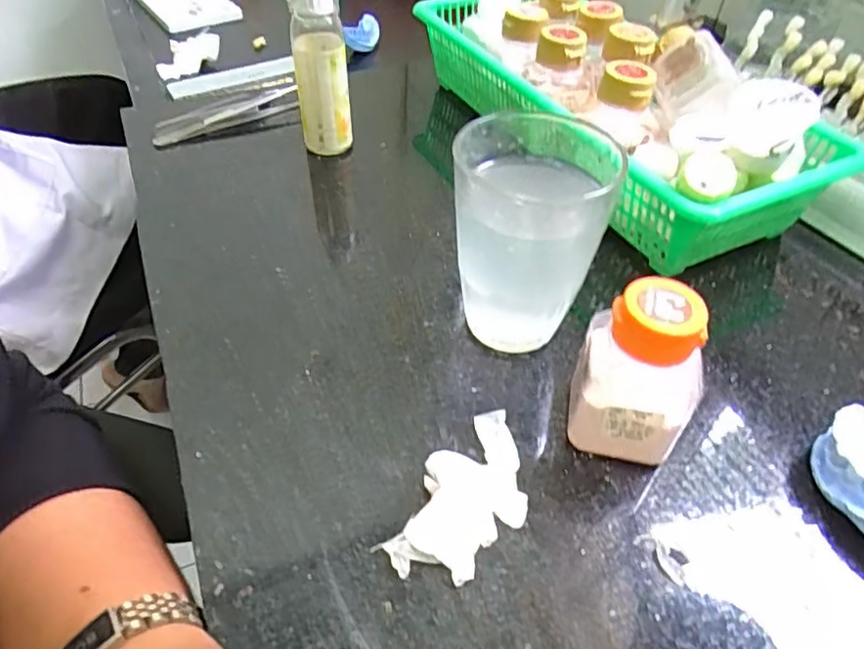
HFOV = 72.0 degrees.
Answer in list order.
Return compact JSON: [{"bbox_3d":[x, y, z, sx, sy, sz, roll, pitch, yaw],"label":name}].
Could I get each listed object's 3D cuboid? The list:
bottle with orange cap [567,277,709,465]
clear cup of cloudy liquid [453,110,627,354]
[{"bbox_3d":[0.079,0.018,0.232,0.041,0.073,0.039,12,48,11],"label":"bottle with orange cap"},{"bbox_3d":[0.043,-0.037,0.266,0.062,0.097,0.067,0,47,0],"label":"clear cup of cloudy liquid"}]

